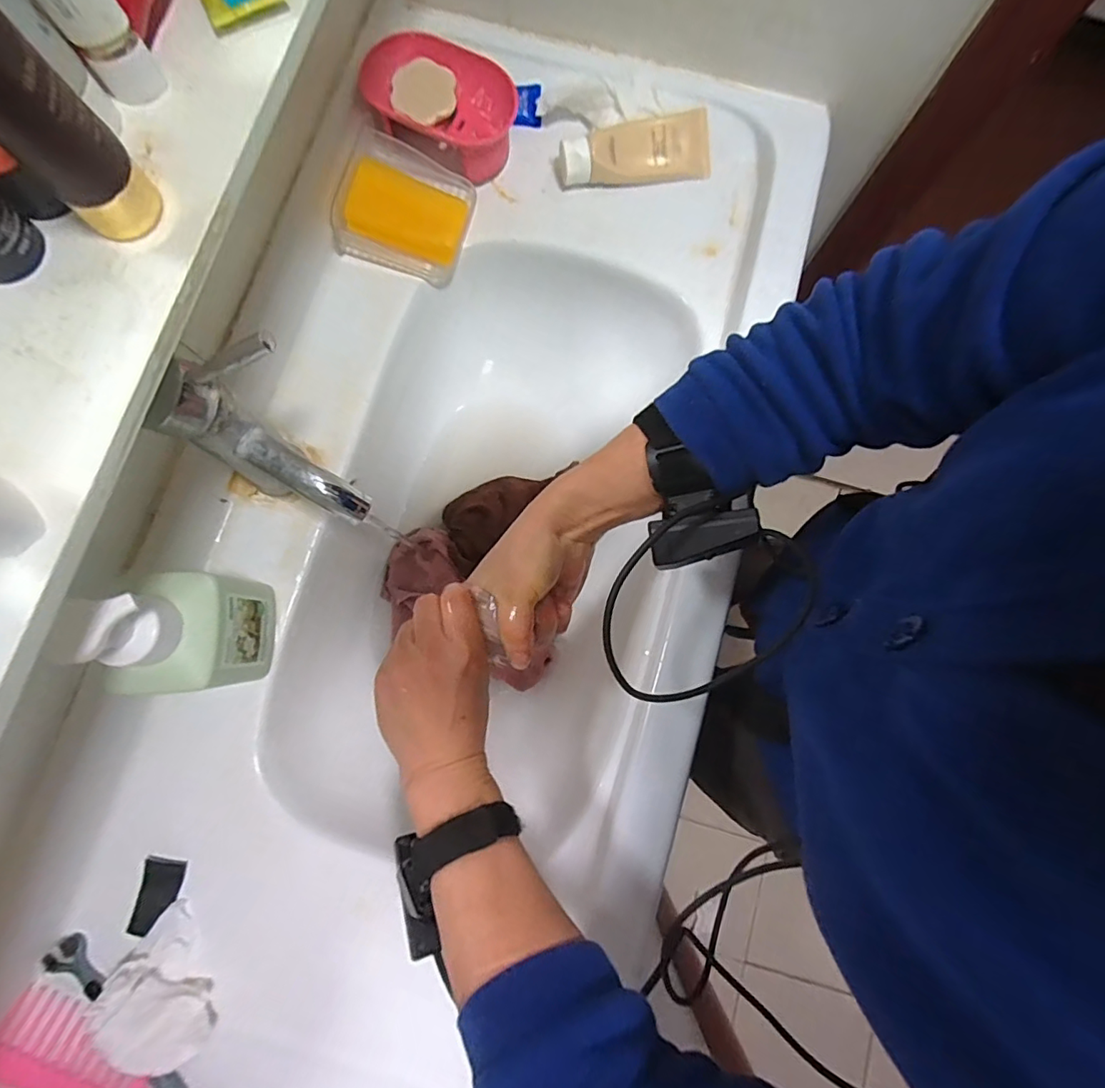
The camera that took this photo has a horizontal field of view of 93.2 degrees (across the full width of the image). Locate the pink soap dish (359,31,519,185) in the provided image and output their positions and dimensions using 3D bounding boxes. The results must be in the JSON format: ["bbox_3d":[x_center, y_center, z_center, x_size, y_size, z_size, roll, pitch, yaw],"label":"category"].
[{"bbox_3d":[-0.111,-0.432,0.522,0.148,0.060,0.088,20,80,2],"label":"pink soap dish"}]

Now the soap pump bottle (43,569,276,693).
[{"bbox_3d":[-0.275,0.061,0.379,0.069,0.174,0.086,1,80,-1],"label":"soap pump bottle"}]

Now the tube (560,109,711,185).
[{"bbox_3d":[0.085,-0.403,0.535,0.156,0.039,0.057,-6,80,-2],"label":"tube"}]

